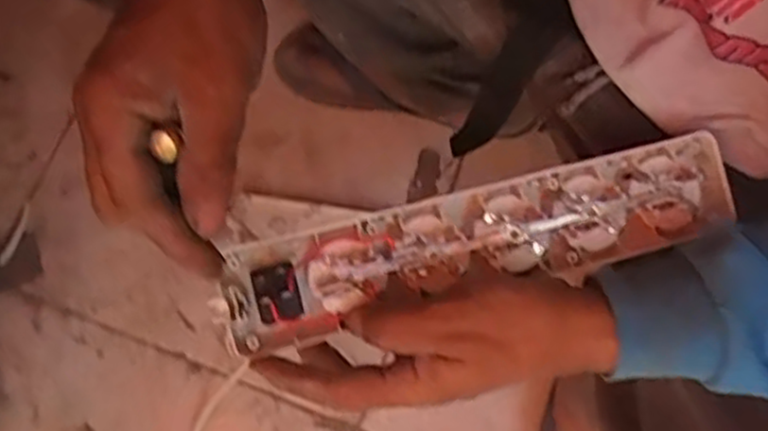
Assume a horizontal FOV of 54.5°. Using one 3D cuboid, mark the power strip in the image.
[{"bbox_3d":[0.050,0.012,0.392,0.271,0.029,0.052,-14,73,-7],"label":"power strip"}]

